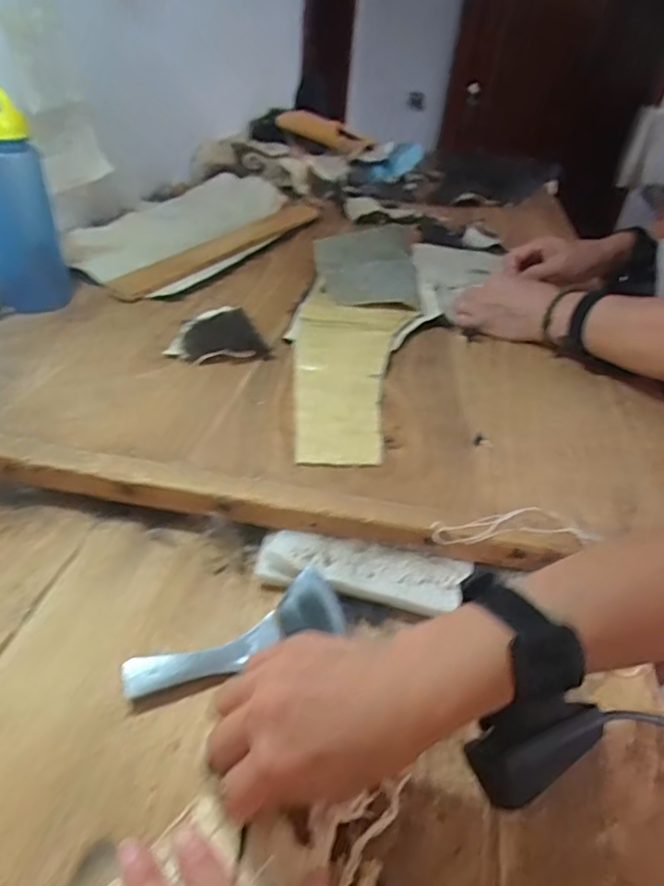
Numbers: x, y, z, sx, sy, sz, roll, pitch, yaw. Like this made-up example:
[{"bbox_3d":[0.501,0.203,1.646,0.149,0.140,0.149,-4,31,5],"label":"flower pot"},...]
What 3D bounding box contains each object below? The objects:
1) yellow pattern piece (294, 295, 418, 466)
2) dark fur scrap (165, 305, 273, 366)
[{"bbox_3d":[0.006,-0.085,0.603,0.132,0.007,0.327,12,38,7],"label":"yellow pattern piece"},{"bbox_3d":[-0.124,-0.115,0.607,0.101,0.034,0.066,-6,39,-16],"label":"dark fur scrap"}]

